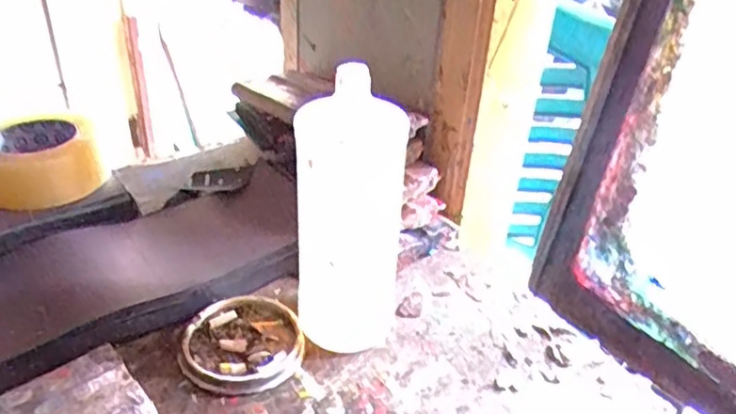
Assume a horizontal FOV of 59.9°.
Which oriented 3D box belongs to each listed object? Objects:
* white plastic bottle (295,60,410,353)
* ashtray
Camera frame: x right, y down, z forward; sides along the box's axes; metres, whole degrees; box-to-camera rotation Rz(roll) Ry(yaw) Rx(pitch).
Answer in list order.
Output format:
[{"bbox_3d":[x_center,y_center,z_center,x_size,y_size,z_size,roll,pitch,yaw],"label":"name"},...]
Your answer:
[{"bbox_3d":[-0.016,0.016,0.510,0.086,0.232,0.058,3,33,-1],"label":"white plastic bottle"},{"bbox_3d":[-0.104,0.116,0.532,0.097,0.029,0.096,-7,34,-13],"label":"ashtray"}]

